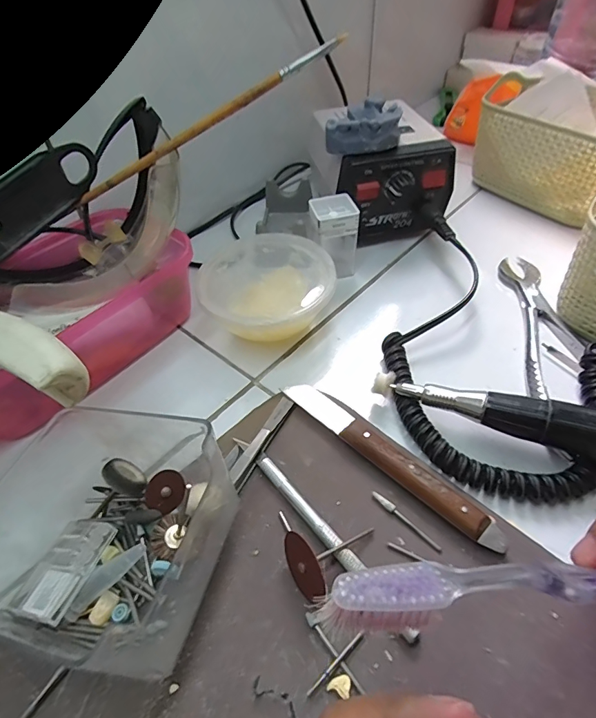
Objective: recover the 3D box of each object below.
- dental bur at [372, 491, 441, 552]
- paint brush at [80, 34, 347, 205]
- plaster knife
[{"bbox_3d":[0.058,0.087,0.228,0.005,0.004,0.044,-37,56,-26],"label":"dental bur"},{"bbox_3d":[-0.061,-0.147,0.267,0.193,0.007,0.005,-24,48,13],"label":"paint brush"},{"bbox_3d":[0.049,0.056,0.249,0.018,0.014,0.149,-37,57,-26],"label":"plaster knife"}]

